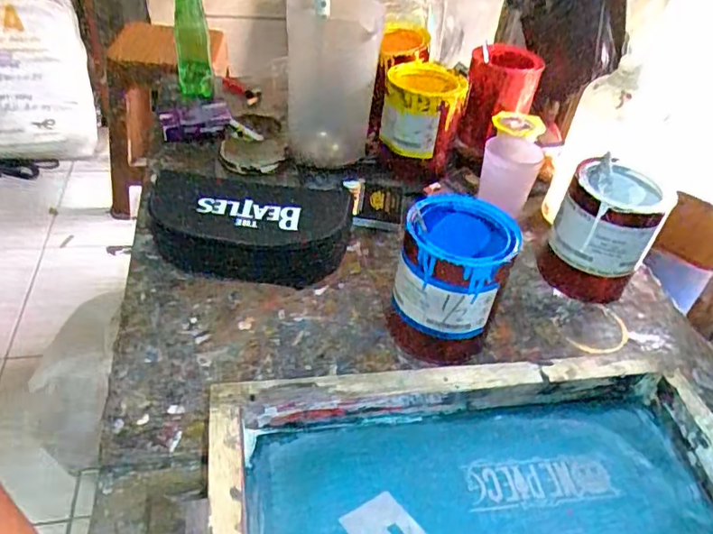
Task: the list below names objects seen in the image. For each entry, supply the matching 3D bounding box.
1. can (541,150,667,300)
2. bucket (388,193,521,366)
[{"bbox_3d":[0.290,-0.043,0.694,0.107,0.133,0.117,25,43,20],"label":"can"},{"bbox_3d":[0.094,0.015,0.589,0.101,0.143,0.095,4,40,-3],"label":"bucket"}]

